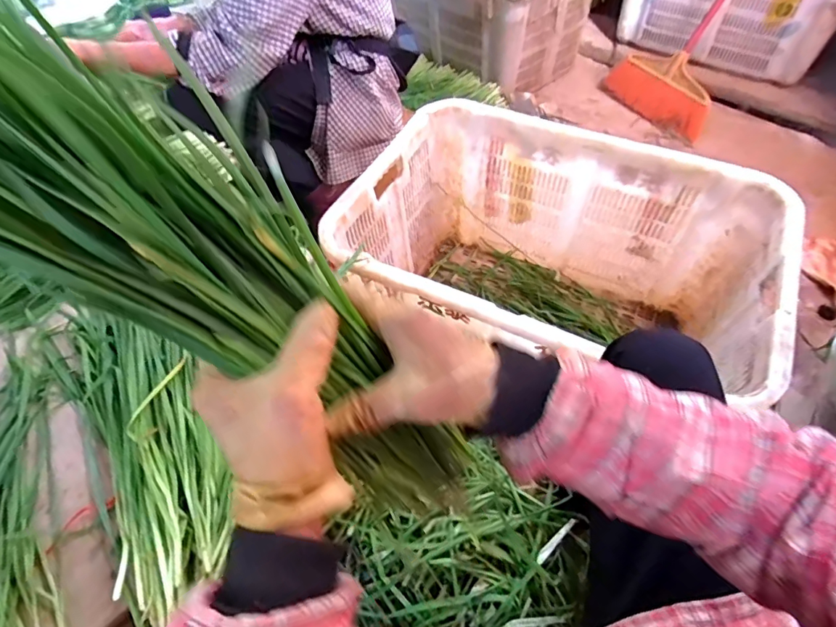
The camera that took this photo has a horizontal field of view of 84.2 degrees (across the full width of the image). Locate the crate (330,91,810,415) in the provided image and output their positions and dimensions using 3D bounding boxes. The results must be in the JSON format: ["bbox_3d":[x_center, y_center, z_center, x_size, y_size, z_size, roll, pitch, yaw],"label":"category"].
[{"bbox_3d":[0.222,-0.061,0.862,0.654,0.358,0.449,19,58,18],"label":"crate"}]

